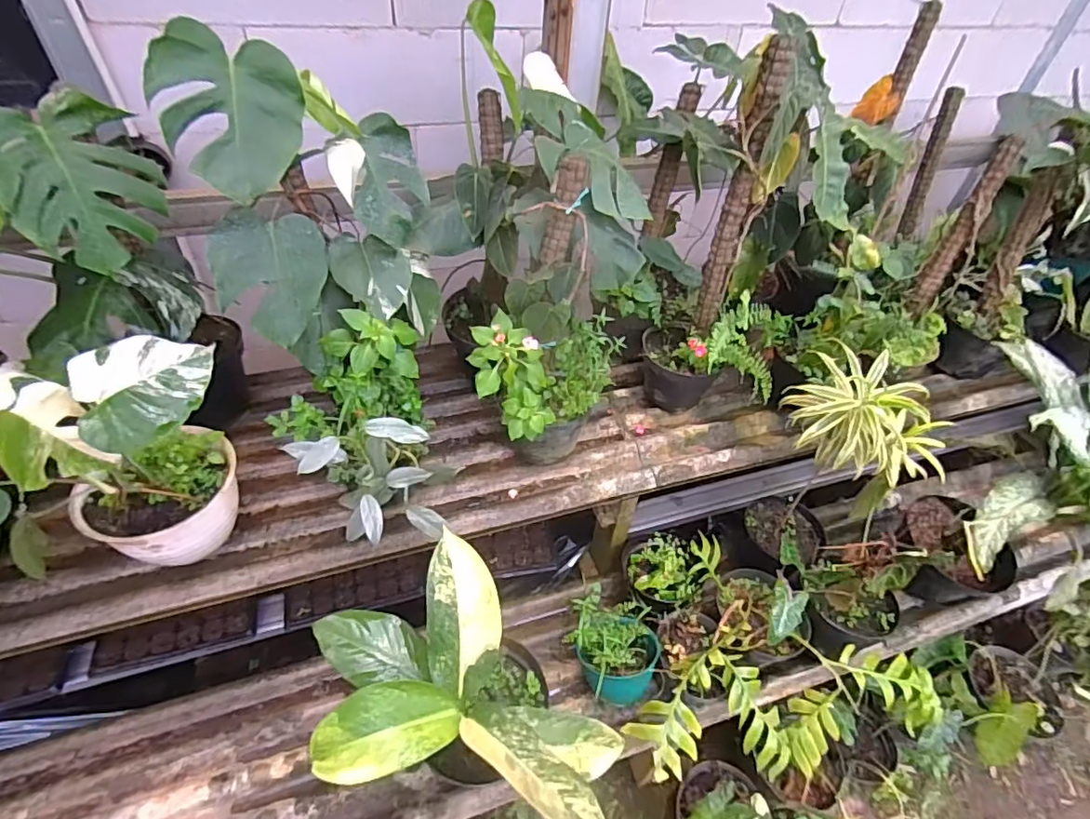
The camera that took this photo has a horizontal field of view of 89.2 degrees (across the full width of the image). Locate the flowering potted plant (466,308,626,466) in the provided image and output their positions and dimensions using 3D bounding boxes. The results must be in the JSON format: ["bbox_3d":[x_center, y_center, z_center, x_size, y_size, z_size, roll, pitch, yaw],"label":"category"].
[{"bbox_3d":[0.003,-0.032,0.985,0.272,0.280,0.158,-29,54,-29],"label":"flowering potted plant"}]

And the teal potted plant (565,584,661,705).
[{"bbox_3d":[0.128,0.441,1.047,0.167,0.143,0.161,3,45,-3],"label":"teal potted plant"}]

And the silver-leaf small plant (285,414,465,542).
[{"bbox_3d":[-0.253,0.136,0.853,0.192,0.247,0.117,-18,49,-21],"label":"silver-leaf small plant"}]

